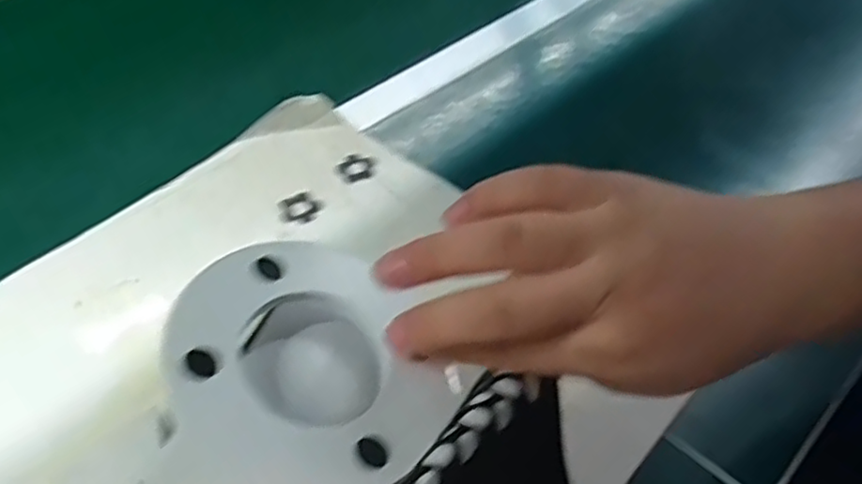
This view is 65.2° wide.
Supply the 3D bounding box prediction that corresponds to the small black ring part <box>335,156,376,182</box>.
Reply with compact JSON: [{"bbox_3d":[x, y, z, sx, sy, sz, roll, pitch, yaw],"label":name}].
[{"bbox_3d":[-0.054,-0.053,0.476,0.027,0.004,0.025,4,47,4],"label":"small black ring part"}]

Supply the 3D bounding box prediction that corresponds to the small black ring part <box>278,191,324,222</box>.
[{"bbox_3d":[-0.087,-0.023,0.454,0.028,0.004,0.026,0,47,0],"label":"small black ring part"}]

